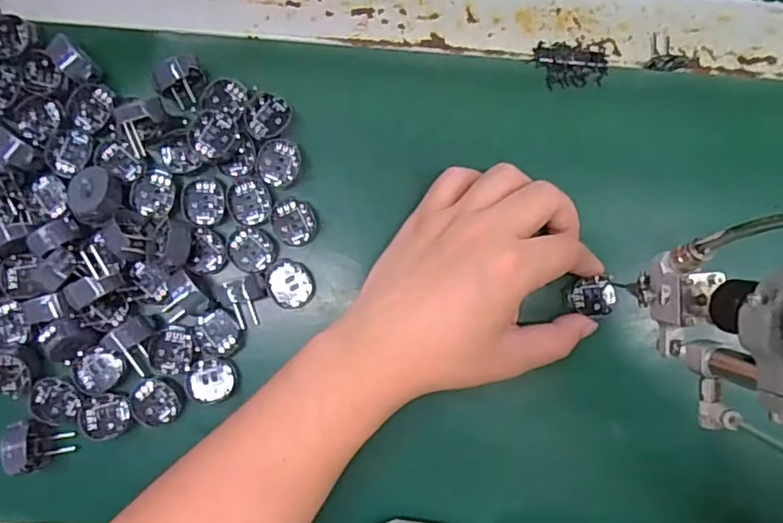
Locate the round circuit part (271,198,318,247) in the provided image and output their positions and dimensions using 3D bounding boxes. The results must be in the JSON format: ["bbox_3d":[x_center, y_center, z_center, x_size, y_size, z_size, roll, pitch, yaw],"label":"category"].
[{"bbox_3d":[-0.056,-0.023,0.340,0.024,0.007,0.028,-17,89,-4],"label":"round circuit part"}]

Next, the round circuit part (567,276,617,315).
[{"bbox_3d":[0.119,0.021,0.341,0.027,0.007,0.021,6,87,-3],"label":"round circuit part"}]

